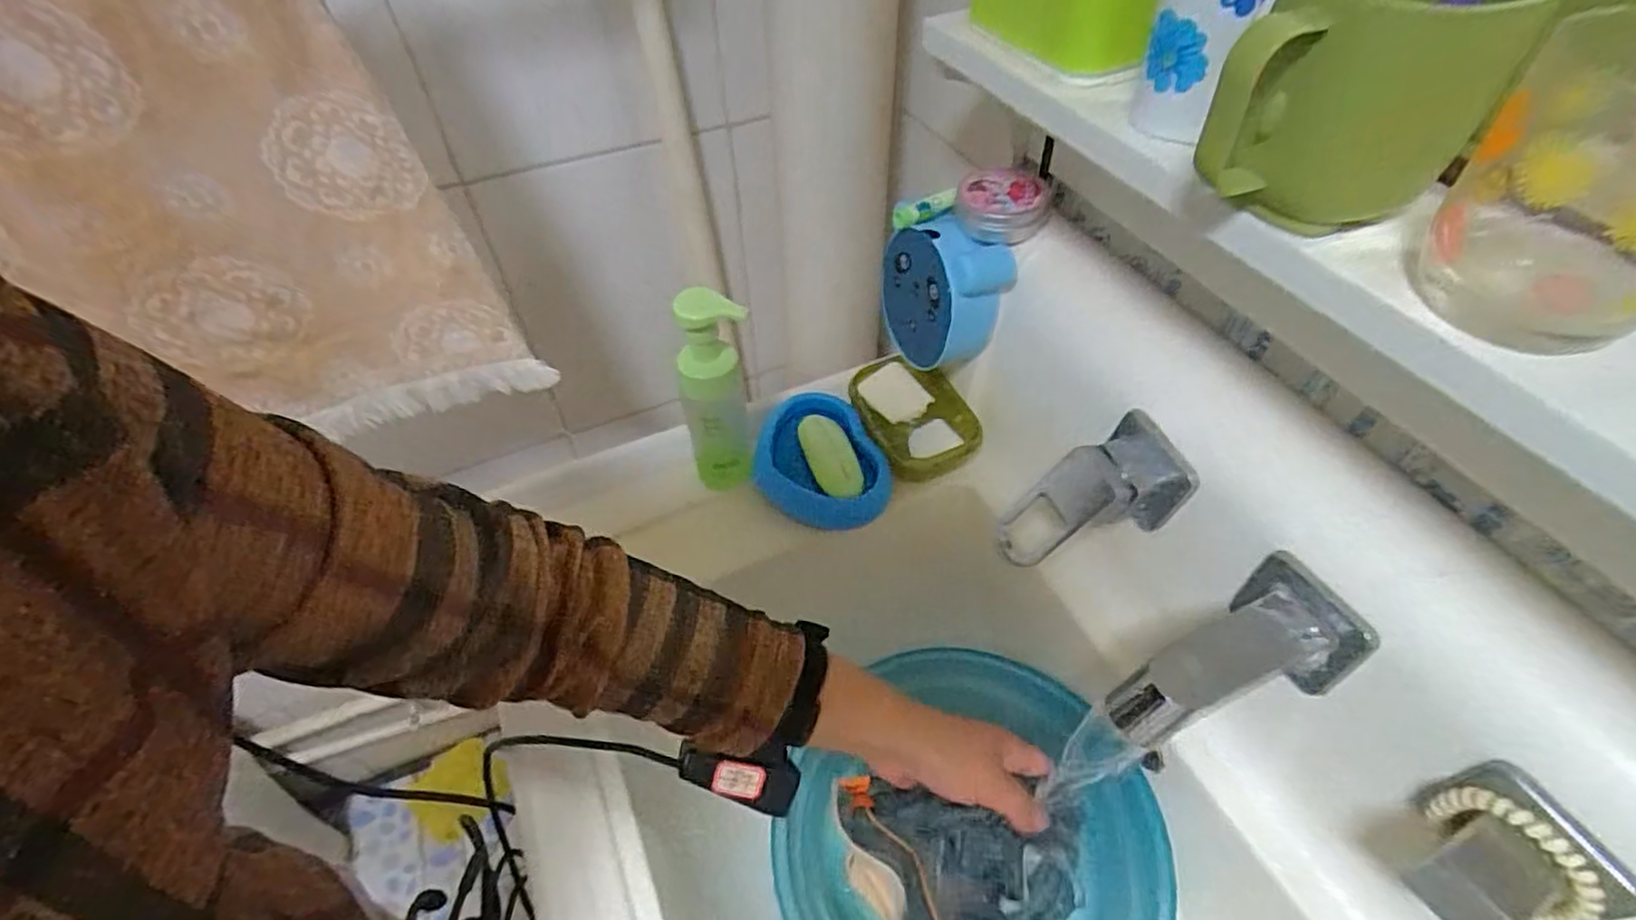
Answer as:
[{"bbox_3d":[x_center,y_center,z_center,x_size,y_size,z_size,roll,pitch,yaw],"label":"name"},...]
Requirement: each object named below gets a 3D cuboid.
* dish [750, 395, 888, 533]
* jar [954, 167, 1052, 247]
[{"bbox_3d":[0.008,-0.002,0.606,0.109,0.052,0.113,-1,49,1],"label":"dish"},{"bbox_3d":[0.137,-0.190,0.536,0.064,0.030,0.062,-1,49,1],"label":"jar"}]

